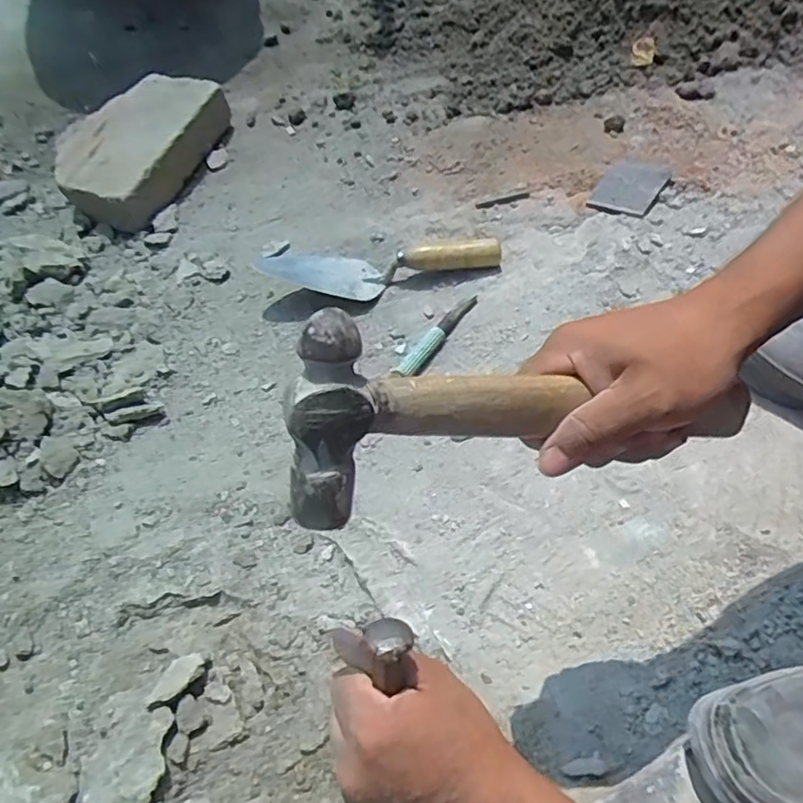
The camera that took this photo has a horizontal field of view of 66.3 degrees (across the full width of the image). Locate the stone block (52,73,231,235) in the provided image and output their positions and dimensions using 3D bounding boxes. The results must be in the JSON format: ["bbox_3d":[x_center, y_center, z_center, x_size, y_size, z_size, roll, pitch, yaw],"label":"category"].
[{"bbox_3d":[-0.451,-0.431,1.005,0.226,0.076,0.309,17,60,10],"label":"stone block"}]

